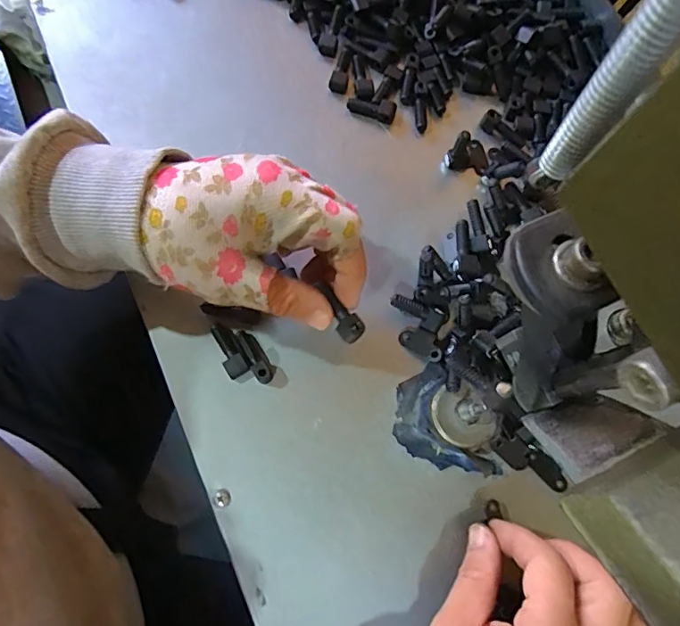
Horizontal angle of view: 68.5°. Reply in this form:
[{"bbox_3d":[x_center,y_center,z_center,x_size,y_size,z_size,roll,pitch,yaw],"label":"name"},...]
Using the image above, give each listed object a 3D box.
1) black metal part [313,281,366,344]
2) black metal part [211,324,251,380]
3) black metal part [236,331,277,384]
[{"bbox_3d":[-0.001,-0.001,0.257,0.012,0.009,0.036,-33,82,-9],"label":"black metal part"},{"bbox_3d":[-0.069,0.023,0.308,0.013,0.010,0.035,-28,77,-8],"label":"black metal part"},{"bbox_3d":[-0.053,0.026,0.305,0.012,0.014,0.036,-35,78,-10],"label":"black metal part"}]

